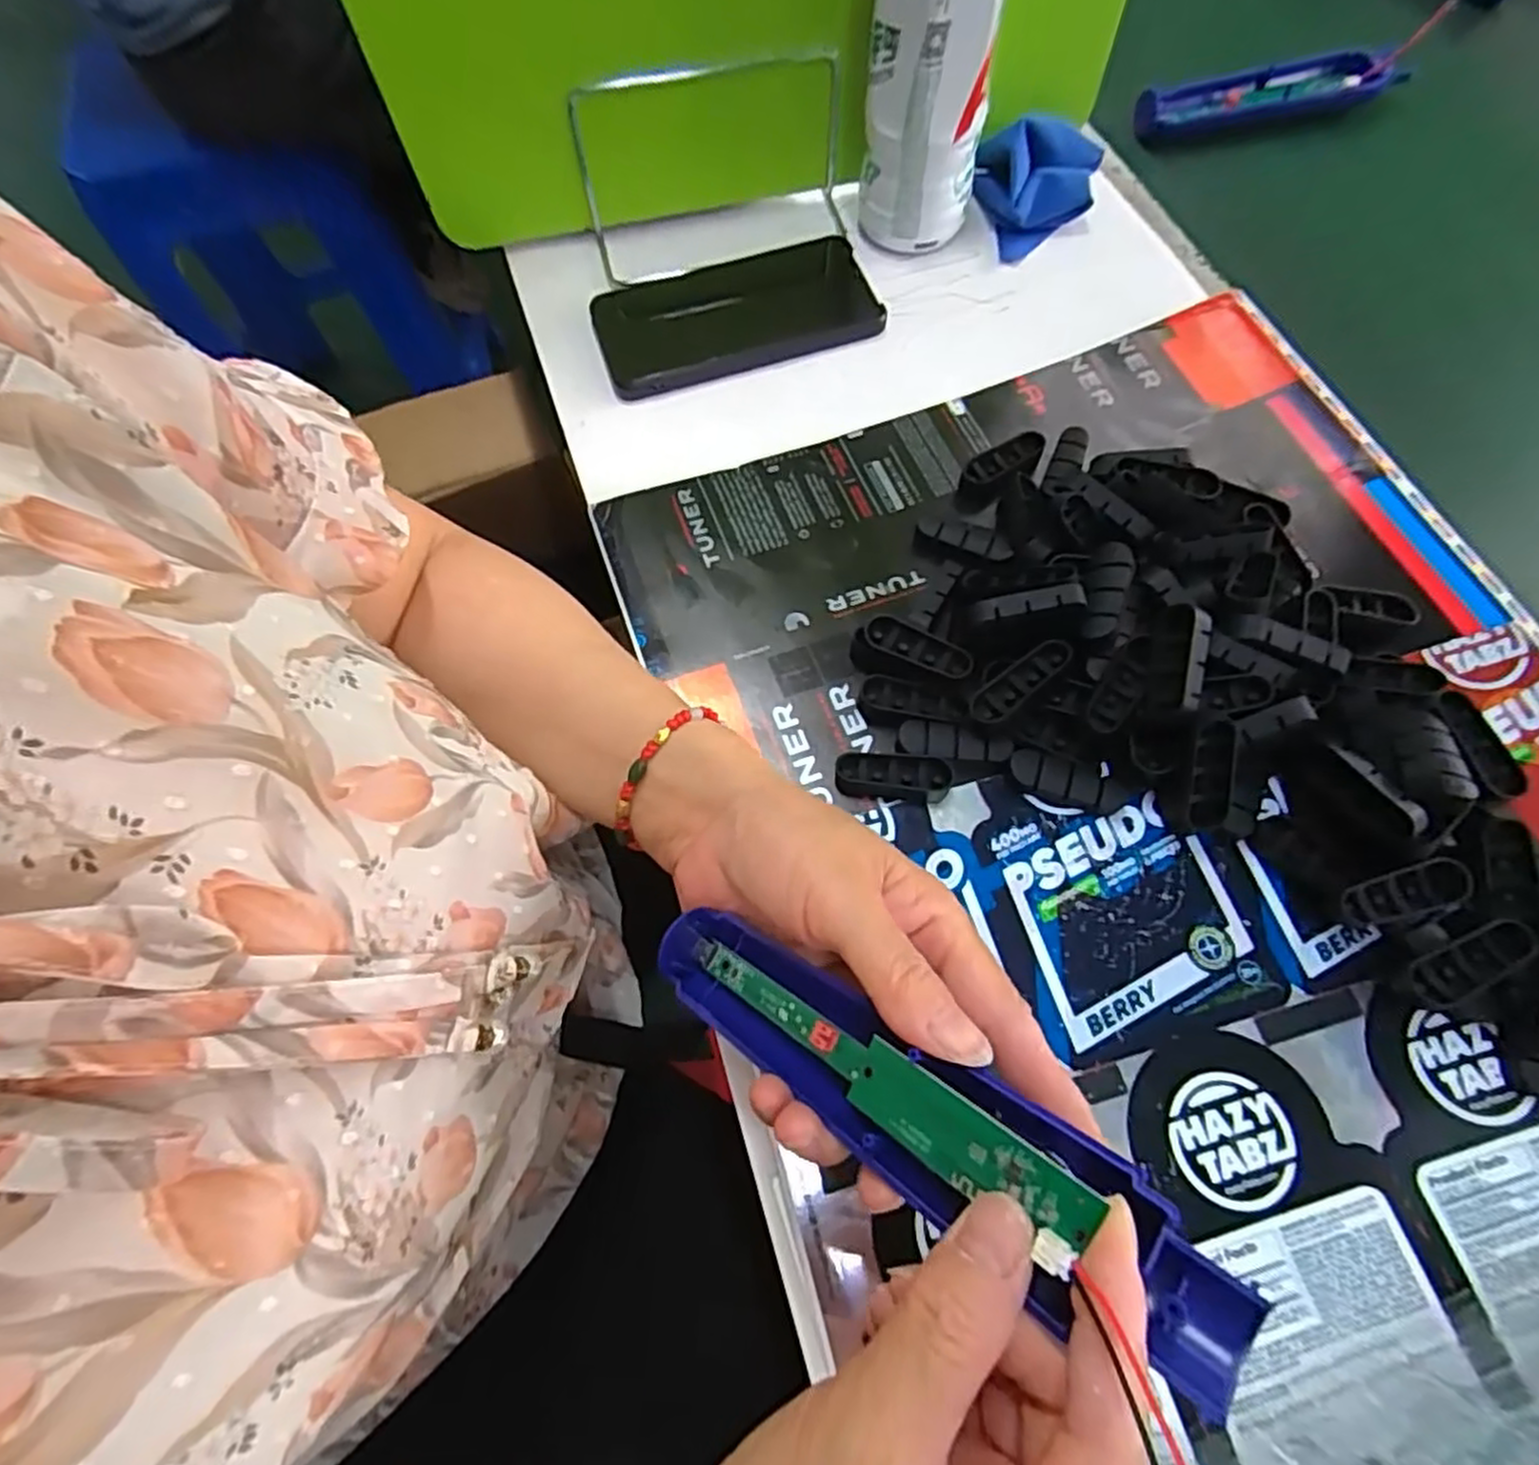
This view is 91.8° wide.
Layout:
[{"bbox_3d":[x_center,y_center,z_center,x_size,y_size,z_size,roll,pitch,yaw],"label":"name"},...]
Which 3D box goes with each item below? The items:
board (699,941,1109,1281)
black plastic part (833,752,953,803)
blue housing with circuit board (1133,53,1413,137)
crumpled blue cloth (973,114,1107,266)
[{"bbox_3d":[0.025,0.094,0.211,0.133,0.008,0.019,20,65,45],"label":"board"},{"bbox_3d":[0.052,0.020,0.314,0.048,0.010,0.019,4,69,4],"label":"black plastic part"},{"bbox_3d":[0.329,-0.420,0.494,0.177,0.027,0.024,-10,69,-2],"label":"blue housing with circuit board"},{"bbox_3d":[0.158,-0.331,0.442,0.070,0.042,0.092,14,70,8],"label":"crumpled blue cloth"}]

